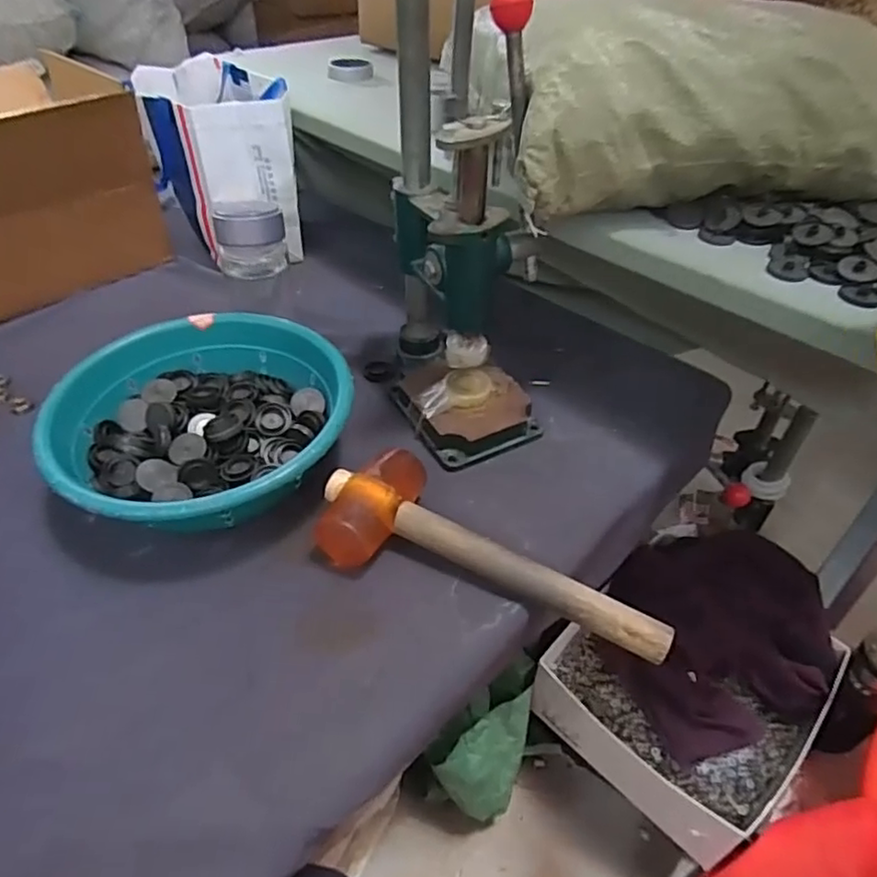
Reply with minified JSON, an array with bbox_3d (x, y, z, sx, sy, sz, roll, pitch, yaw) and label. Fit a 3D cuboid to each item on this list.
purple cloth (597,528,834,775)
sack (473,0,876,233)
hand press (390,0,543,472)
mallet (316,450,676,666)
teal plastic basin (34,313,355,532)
[{"bbox_3d":[0.345,0.235,0.768,0.254,0.121,0.217,-18,46,-21],"label":"purple cloth"},{"bbox_3d":[0.287,-0.328,0.604,0.529,0.157,0.193,-8,43,-10],"label":"sack"},{"bbox_3d":[0.012,-0.195,0.591,0.141,0.398,0.187,-21,38,-21],"label":"hand press"},{"bbox_3d":[0.045,0.084,0.515,0.287,0.047,0.108,17,44,15],"label":"mallet"},{"bbox_3d":[-0.207,-0.006,0.586,0.244,0.087,0.249,1,42,-1],"label":"teal plastic basin"}]

